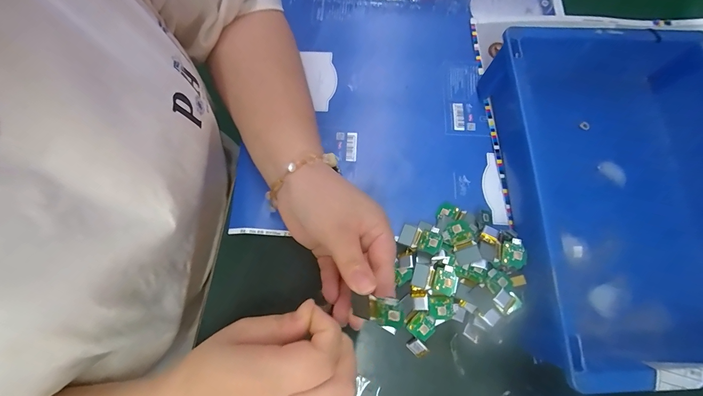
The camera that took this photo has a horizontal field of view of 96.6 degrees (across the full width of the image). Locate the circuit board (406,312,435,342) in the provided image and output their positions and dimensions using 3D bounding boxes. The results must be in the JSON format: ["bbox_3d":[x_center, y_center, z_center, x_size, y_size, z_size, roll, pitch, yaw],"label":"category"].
[{"bbox_3d":[0.064,0.117,0.285,0.021,0.004,0.022,40,83,13],"label":"circuit board"}]

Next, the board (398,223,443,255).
[{"bbox_3d":[0.065,0.039,0.295,0.039,0.004,0.020,16,71,30],"label":"board"}]

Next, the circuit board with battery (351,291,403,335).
[{"bbox_3d":[0.018,0.078,0.213,0.033,0.004,0.026,8,113,25],"label":"circuit board with battery"}]

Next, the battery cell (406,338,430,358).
[{"bbox_3d":[0.059,0.134,0.280,0.016,0.004,0.015,45,114,6],"label":"battery cell"}]

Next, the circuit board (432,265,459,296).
[{"bbox_3d":[0.085,0.074,0.283,0.020,0.004,0.025,14,92,14],"label":"circuit board"}]

